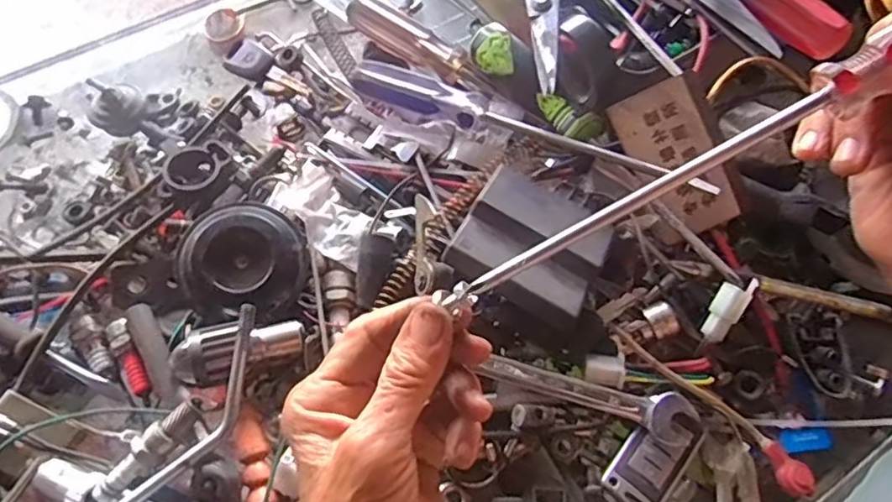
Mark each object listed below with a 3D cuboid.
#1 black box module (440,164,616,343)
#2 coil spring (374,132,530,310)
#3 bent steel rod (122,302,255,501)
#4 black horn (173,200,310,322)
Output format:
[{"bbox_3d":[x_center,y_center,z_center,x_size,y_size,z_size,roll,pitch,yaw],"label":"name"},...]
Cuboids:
[{"bbox_3d":[0.047,-0.004,0.338,0.075,0.025,0.074,27,65,11],"label":"black box module"},{"bbox_3d":[0.006,-0.024,0.375,0.014,0.015,0.152,33,66,14],"label":"coil spring"},{"bbox_3d":[-0.134,0.096,0.295,0.034,0.016,0.153,39,72,-2],"label":"bent steel rod"},{"bbox_3d":[-0.112,0.004,0.337,0.065,0.024,0.063,1,63,-2],"label":"black horn"}]

